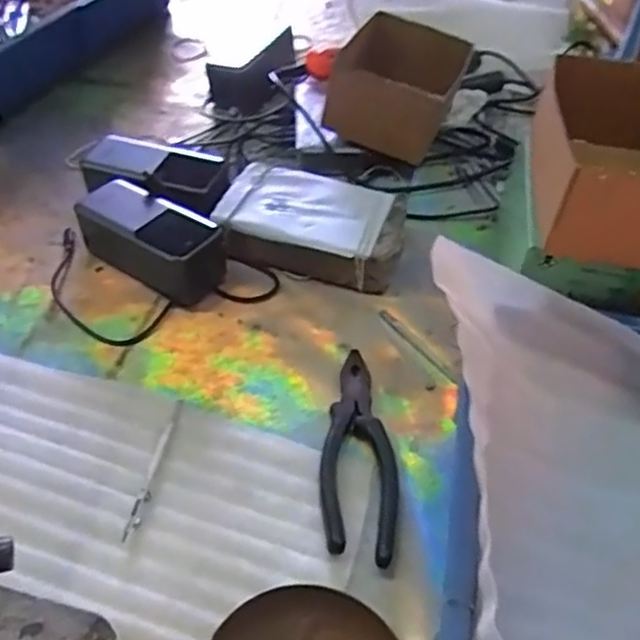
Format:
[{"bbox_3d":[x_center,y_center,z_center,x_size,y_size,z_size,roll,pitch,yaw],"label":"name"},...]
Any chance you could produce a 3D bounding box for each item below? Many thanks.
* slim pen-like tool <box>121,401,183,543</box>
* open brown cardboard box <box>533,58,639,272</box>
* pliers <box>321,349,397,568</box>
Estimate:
[{"bbox_3d":[-0.111,0.099,0.457,0.008,0.008,0.107,7,48,5],"label":"slim pen-like tool"},{"bbox_3d":[0.220,-0.108,0.474,0.115,0.075,0.150,7,48,6],"label":"open brown cardboard box"},{"bbox_3d":[0.029,0.087,0.464,0.049,0.017,0.158,5,48,4],"label":"pliers"}]

